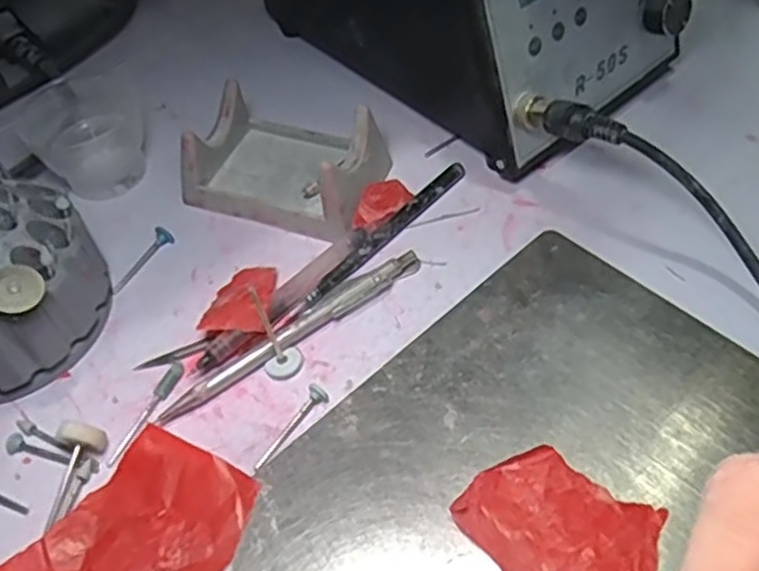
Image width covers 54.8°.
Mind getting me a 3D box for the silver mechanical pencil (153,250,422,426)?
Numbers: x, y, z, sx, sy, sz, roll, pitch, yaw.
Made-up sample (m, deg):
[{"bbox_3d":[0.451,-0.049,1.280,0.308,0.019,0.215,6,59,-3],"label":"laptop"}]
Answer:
[{"bbox_3d":[-0.038,0.022,0.337,0.139,0.009,0.010,-32,56,-18],"label":"silver mechanical pencil"}]

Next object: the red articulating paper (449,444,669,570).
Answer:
[{"bbox_3d":[0.068,0.089,0.274,0.055,0.004,0.064,-37,58,-21],"label":"red articulating paper"}]

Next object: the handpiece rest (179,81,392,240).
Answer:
[{"bbox_3d":[-0.049,-0.069,0.389,0.095,0.041,0.067,15,55,16],"label":"handpiece rest"}]

